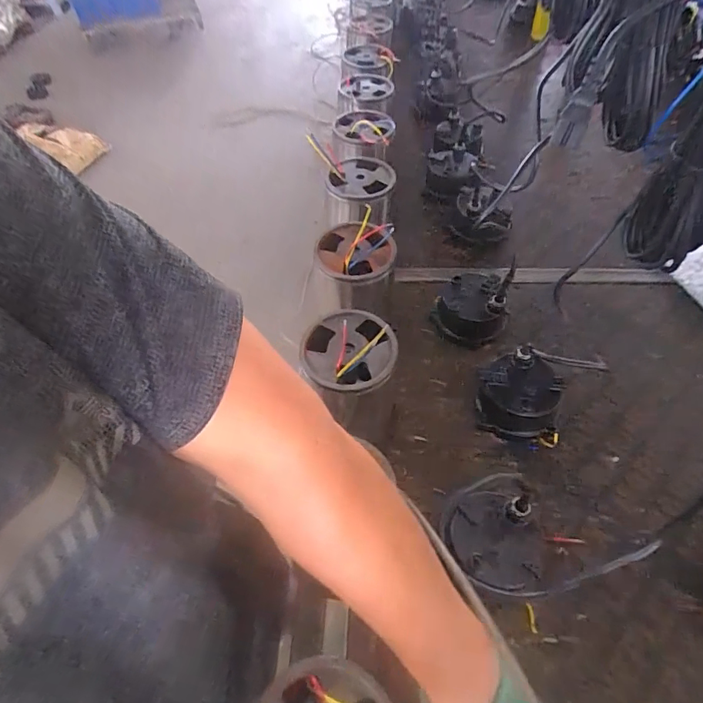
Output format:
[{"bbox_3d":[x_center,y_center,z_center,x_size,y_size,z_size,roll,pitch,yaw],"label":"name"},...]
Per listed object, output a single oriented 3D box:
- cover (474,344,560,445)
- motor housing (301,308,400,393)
[{"bbox_3d":[0.251,0.066,0.689,0.113,0.084,0.113,8,54,7],"label":"cover"},{"bbox_3d":[-0.006,-0.004,0.558,0.111,0.033,0.113,-1,53,1],"label":"motor housing"}]

